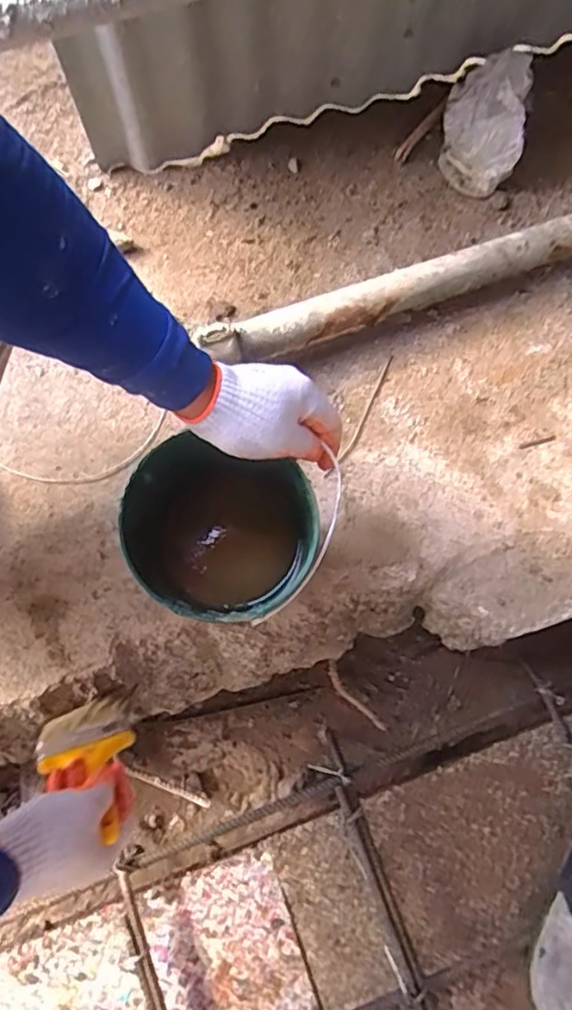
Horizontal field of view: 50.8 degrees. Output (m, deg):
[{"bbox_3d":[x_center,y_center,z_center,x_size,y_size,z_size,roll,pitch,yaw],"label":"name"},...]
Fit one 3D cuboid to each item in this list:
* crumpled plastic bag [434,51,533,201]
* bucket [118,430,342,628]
[{"bbox_3d":[0.263,-0.502,0.803,0.094,0.114,0.120,-2,77,-1],"label":"crumpled plastic bag"},{"bbox_3d":[-0.056,0.032,0.616,0.171,0.167,0.164,14,78,2],"label":"bucket"}]

